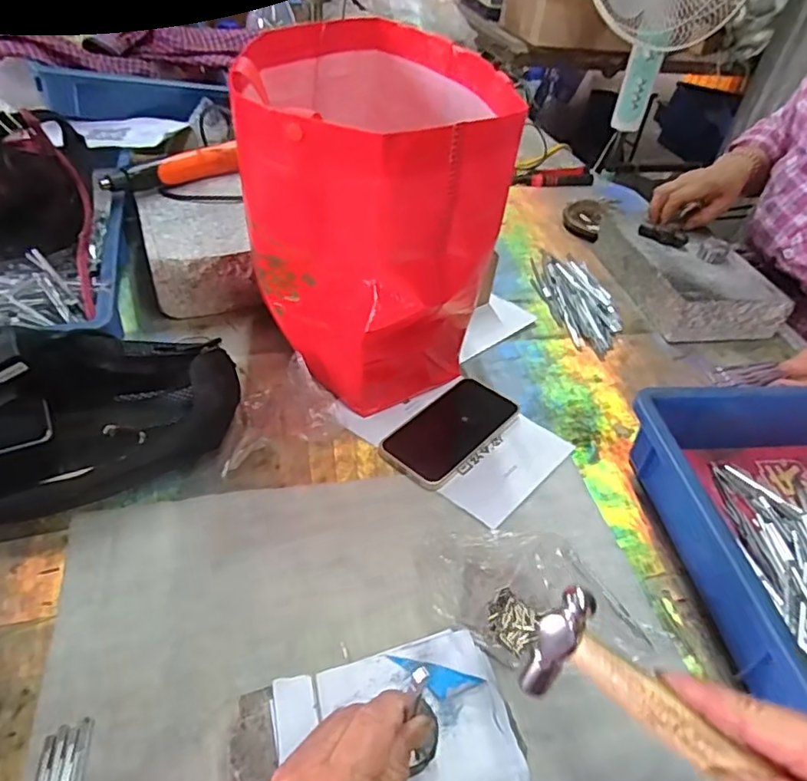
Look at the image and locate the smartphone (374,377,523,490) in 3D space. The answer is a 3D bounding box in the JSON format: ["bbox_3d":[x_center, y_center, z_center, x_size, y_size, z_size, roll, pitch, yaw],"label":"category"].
[{"bbox_3d":[0.048,0.038,0.581,0.074,0.010,0.155,34,49,25],"label":"smartphone"}]

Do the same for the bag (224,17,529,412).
[{"bbox_3d":[-0.039,-0.160,0.575,0.220,0.290,0.239,-5,45,-13],"label":"bag"}]

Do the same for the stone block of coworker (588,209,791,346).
[{"bbox_3d":[0.393,-0.165,0.810,0.157,0.073,0.232,-4,45,-12],"label":"stone block of coworker"}]

